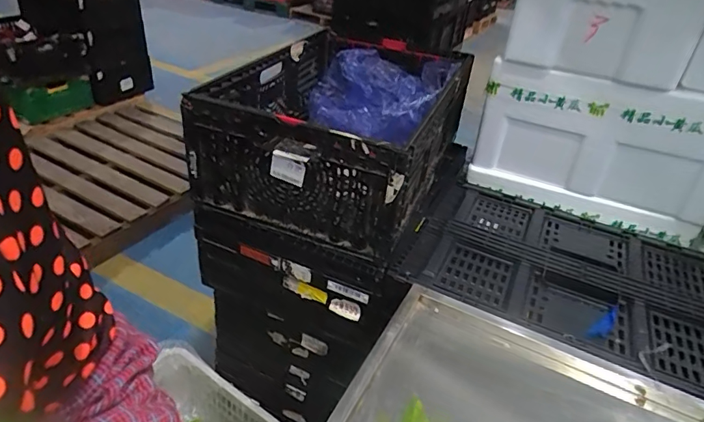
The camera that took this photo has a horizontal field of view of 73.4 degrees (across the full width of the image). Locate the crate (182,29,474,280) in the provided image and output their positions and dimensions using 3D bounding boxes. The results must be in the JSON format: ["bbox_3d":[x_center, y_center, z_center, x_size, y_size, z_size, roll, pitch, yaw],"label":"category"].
[{"bbox_3d":[-0.014,-0.202,1.028,0.431,0.211,0.627,16,35,15],"label":"crate"}]

